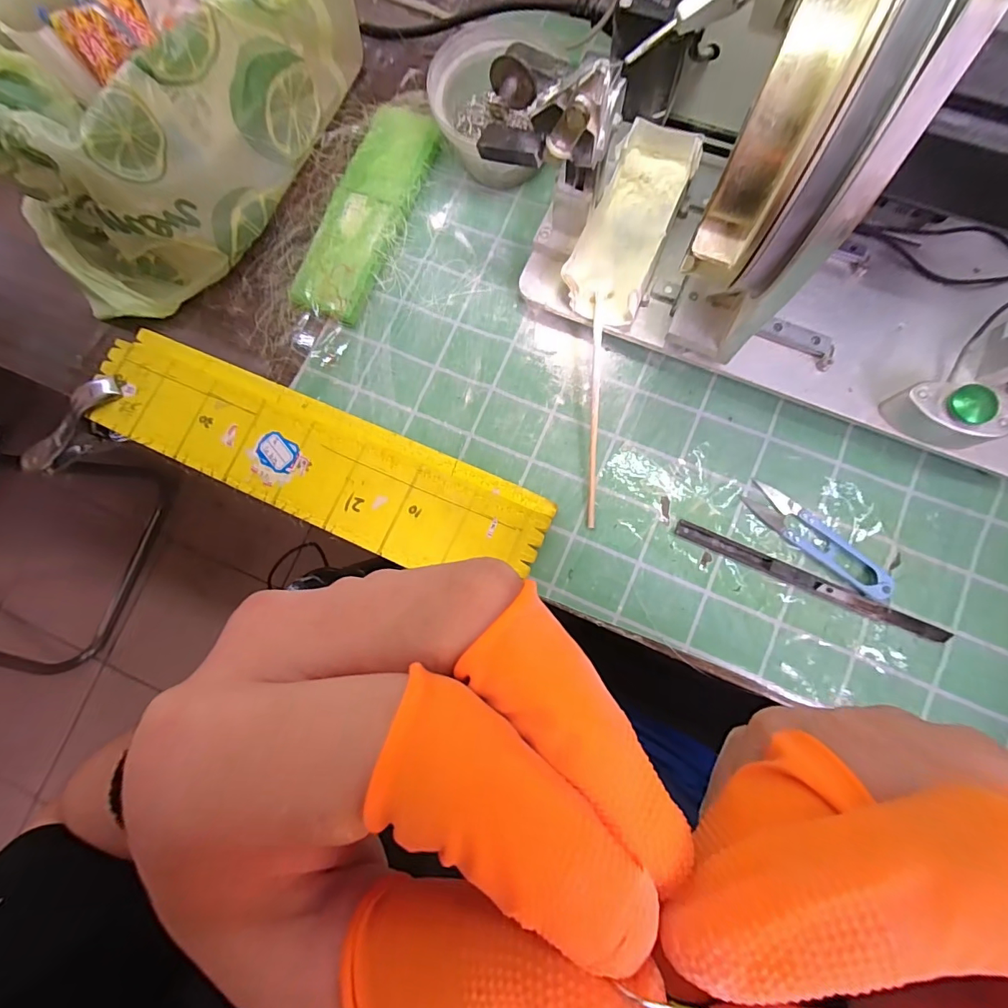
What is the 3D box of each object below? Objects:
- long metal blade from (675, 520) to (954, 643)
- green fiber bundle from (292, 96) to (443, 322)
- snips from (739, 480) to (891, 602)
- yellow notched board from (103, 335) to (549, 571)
[{"bbox_3d":[0.197,0.050,0.294,0.172,0.008,0.011,24,87,8],"label":"long metal blade"},{"bbox_3d":[-0.107,-0.229,0.356,0.061,0.011,0.180,21,83,7],"label":"green fiber bundle"},{"bbox_3d":[0.206,0.023,0.297,0.101,0.010,0.025,40,86,9],"label":"snips"},{"bbox_3d":[-0.133,-0.031,0.326,0.329,0.031,0.075,23,84,7],"label":"yellow notched board"}]

